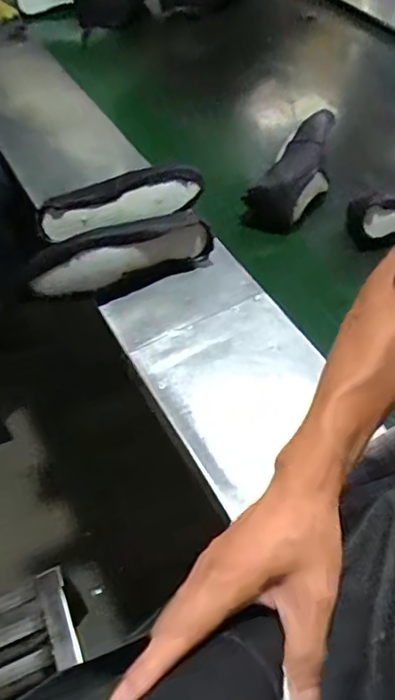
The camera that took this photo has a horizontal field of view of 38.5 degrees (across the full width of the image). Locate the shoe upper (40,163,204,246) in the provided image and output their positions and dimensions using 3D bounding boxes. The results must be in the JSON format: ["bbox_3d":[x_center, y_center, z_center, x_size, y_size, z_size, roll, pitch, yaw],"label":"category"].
[{"bbox_3d":[-0.118,-0.234,0.877,0.255,0.064,0.074,-20,54,-14],"label":"shoe upper"}]

